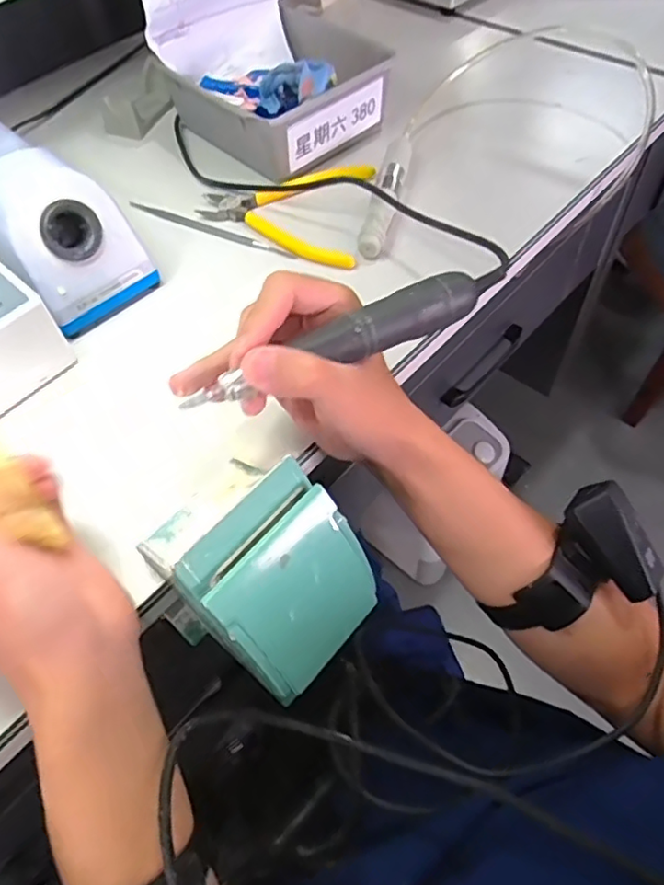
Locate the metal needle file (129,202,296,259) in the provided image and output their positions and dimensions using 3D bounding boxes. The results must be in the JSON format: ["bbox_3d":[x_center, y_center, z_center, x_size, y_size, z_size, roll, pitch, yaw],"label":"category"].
[{"bbox_3d":[-0.103,-0.178,0.501,0.167,0.004,0.010,25,61,20],"label":"metal needle file"}]

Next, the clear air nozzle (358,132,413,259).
[{"bbox_3d":[0.046,-0.208,0.498,0.023,0.029,0.147,8,57,10],"label":"clear air nozzle"}]

